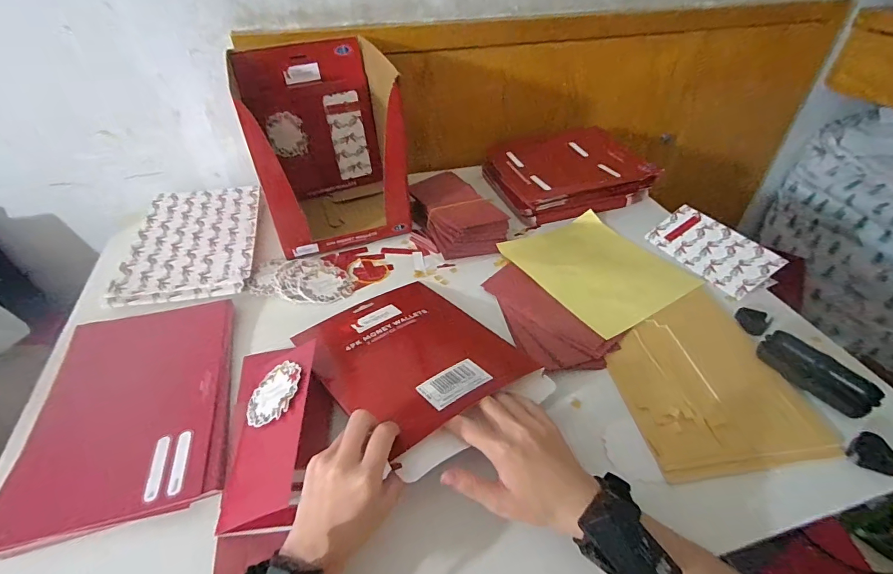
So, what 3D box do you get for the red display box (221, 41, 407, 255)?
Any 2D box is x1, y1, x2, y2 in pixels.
[{"bbox_3d":[-0.186,-0.218,0.660,0.208,0.231,0.220,-15,43,-17],"label":"red display box"}]

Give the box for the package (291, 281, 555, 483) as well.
[{"bbox_3d":[-0.035,0.075,0.475,0.189,0.020,0.248,-24,39,-34],"label":"package"}]

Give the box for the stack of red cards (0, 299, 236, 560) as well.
[{"bbox_3d":[-0.334,0.122,0.457,0.189,0.020,0.259,-11,42,-12],"label":"stack of red cards"}]

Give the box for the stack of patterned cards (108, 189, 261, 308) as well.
[{"bbox_3d":[-0.388,-0.078,0.656,0.174,0.010,0.269,-9,45,-11],"label":"stack of patterned cards"}]

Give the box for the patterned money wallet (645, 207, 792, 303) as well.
[{"bbox_3d":[0.402,-0.058,0.647,0.084,0.010,0.174,-38,49,0],"label":"patterned money wallet"}]

